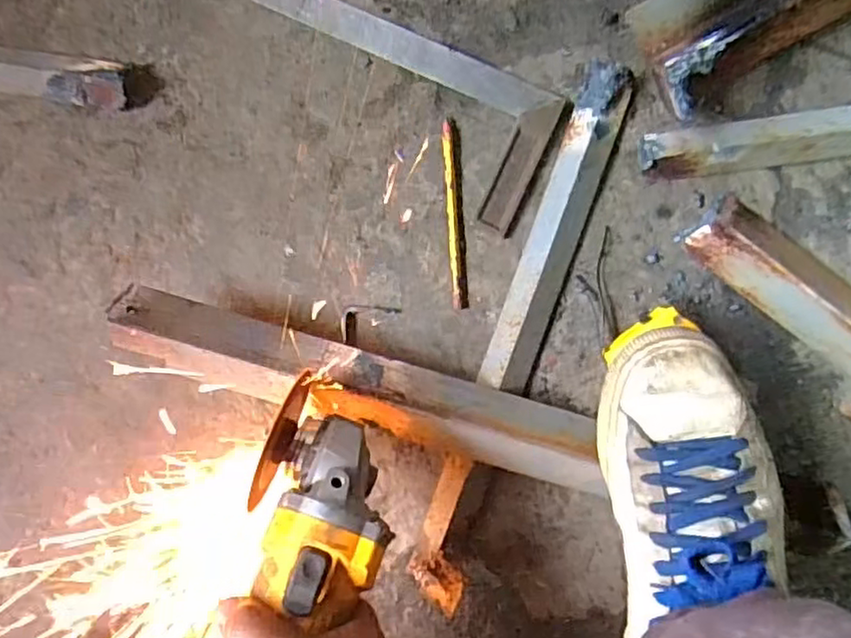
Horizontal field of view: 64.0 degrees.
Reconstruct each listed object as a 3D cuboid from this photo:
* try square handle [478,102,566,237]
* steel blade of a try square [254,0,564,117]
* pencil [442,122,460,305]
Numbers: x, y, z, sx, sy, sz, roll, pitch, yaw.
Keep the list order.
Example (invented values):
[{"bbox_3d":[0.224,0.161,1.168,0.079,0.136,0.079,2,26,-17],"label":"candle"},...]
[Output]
[{"bbox_3d":[0.071,-0.116,0.504,0.026,0.006,0.103,25,93,2],"label":"try square handle"},{"bbox_3d":[-0.017,-0.204,0.509,0.234,0.010,0.024,24,93,2],"label":"steel blade of a try square"},{"bbox_3d":[0.019,-0.077,0.509,0.007,0.008,0.135,-3,92,3],"label":"pencil"}]

